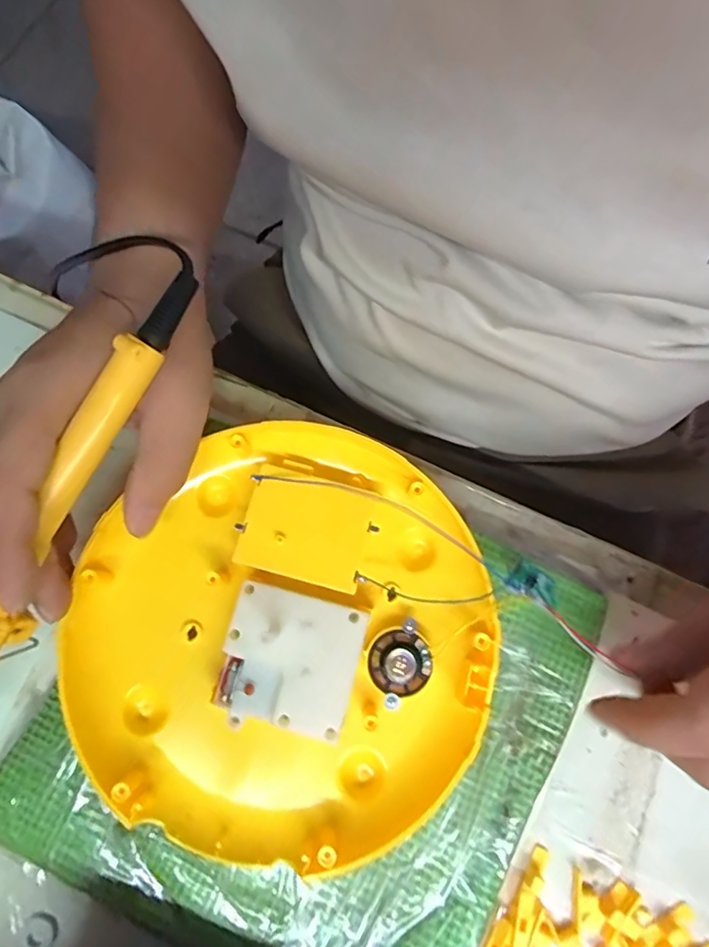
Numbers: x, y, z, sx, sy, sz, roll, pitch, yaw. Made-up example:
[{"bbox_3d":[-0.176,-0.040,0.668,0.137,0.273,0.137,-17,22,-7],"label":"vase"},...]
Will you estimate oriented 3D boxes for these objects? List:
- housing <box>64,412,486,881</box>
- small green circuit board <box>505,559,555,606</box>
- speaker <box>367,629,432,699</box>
[{"bbox_3d":[-0.031,0.073,0.229,0.179,0.032,0.174,0,74,0],"label":"housing"},{"bbox_3d":[0.080,0.049,0.229,0.020,0.004,0.014,35,78,9],"label":"small green circuit board"},{"bbox_3d":[0.020,0.084,0.225,0.027,0.008,0.027,0,75,1],"label":"speaker"}]

